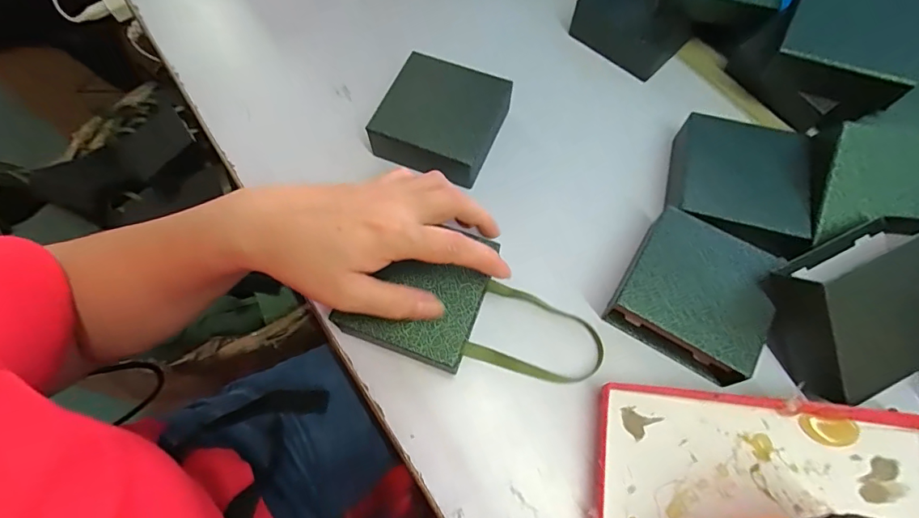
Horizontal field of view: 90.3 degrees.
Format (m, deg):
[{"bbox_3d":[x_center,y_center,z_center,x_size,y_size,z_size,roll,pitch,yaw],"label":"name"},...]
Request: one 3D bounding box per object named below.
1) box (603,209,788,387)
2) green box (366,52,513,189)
[{"bbox_3d":[0.165,0.023,0.323,0.093,0.035,0.091,30,71,13],"label":"box"},{"bbox_3d":[-0.016,-0.114,0.381,0.091,0.034,0.097,20,69,9],"label":"green box"}]

